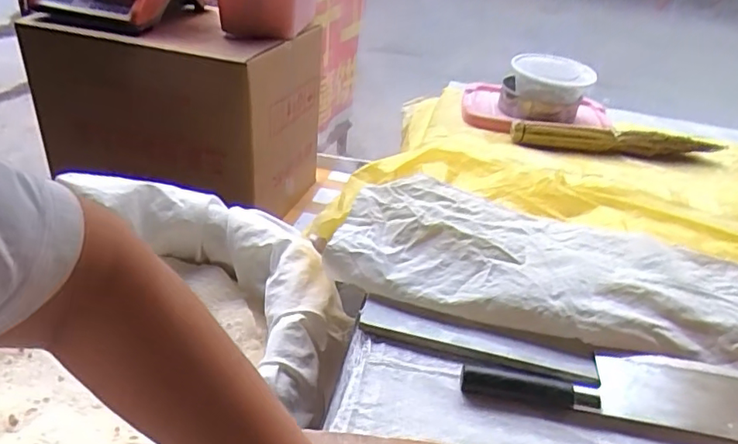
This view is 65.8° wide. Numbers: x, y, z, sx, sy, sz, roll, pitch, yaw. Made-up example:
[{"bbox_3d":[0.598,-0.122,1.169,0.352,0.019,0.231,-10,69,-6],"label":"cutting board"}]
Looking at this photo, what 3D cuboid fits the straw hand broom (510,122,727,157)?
[{"bbox_3d":[0.416,-0.136,0.955,0.356,0.037,0.034,3,33,-3],"label":"straw hand broom"}]

